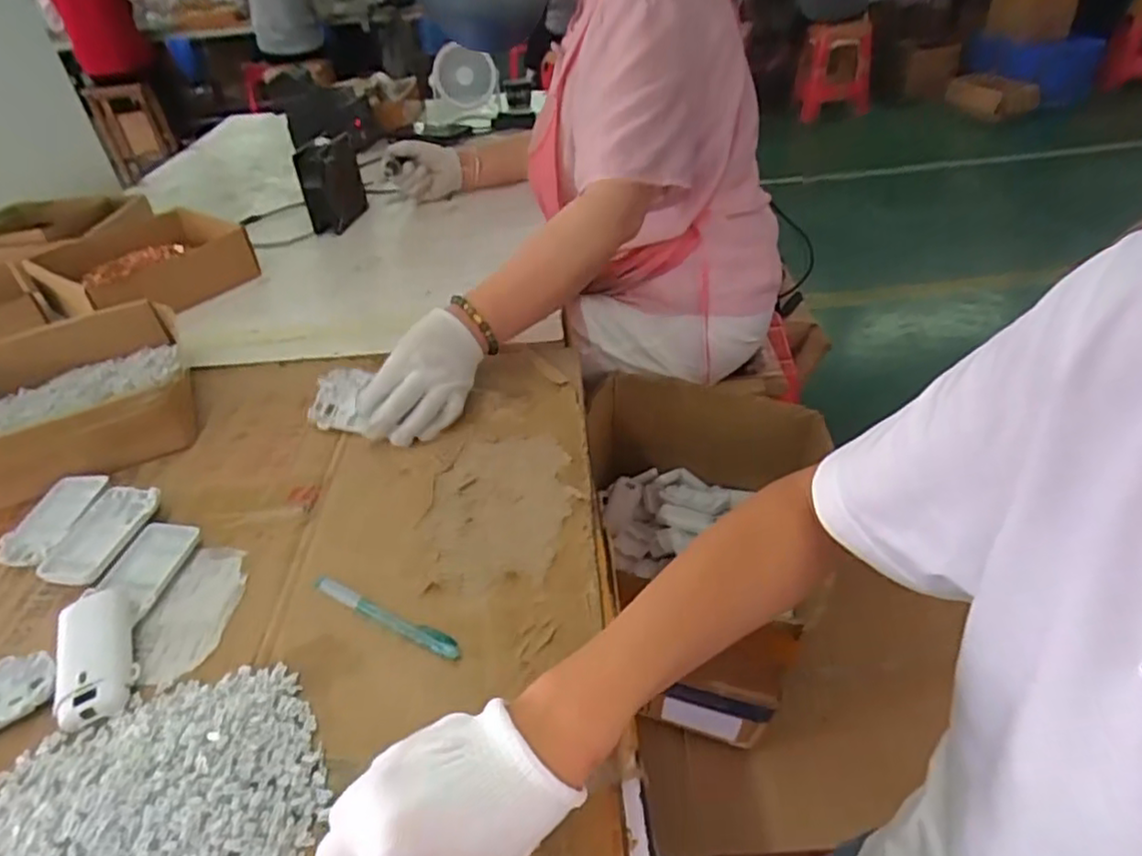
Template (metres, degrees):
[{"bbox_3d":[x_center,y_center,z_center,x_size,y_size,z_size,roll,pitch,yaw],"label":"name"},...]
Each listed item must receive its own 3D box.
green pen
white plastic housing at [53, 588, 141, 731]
[{"bbox_3d":[-0.129,0.130,0.477,0.123,0.012,0.016,15,42,24],"label":"green pen"},{"bbox_3d":[-0.319,0.151,0.458,0.045,0.022,0.098,-20,40,-19],"label":"white plastic housing"}]

